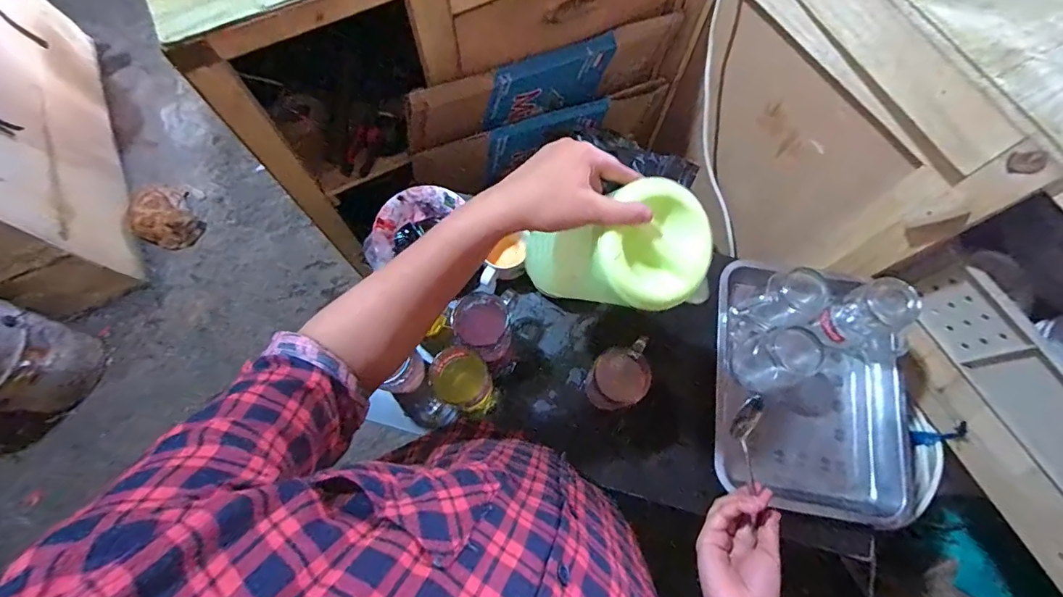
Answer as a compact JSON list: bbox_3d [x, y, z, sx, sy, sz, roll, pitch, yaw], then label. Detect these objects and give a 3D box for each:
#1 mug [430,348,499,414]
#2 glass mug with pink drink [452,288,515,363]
[{"bbox_3d":[-0.088,0.118,0.647,0.082,0.117,0.075,0,73,1],"label":"mug"},{"bbox_3d":[-0.068,0.041,0.662,0.075,0.129,0.084,5,73,2],"label":"glass mug with pink drink"}]

